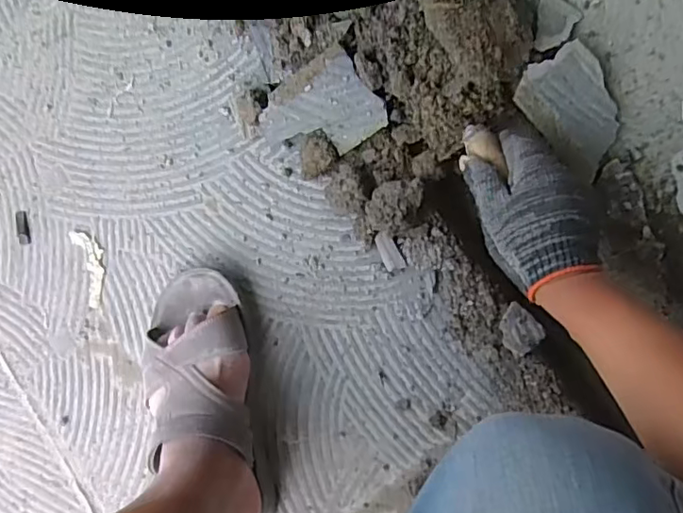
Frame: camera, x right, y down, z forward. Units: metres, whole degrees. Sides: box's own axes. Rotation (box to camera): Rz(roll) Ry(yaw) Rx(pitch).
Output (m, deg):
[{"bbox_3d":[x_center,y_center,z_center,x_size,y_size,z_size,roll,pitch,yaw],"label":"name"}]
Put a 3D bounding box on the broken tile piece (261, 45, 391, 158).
[{"bbox_3d":[-0.020,-0.133,0.548,0.107,0.008,0.085,-33,100,19],"label":"broken tile piece"}]

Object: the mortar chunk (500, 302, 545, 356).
[{"bbox_3d":[0.164,0.068,0.538,0.038,0.020,0.036,44,97,4],"label":"mortar chunk"}]

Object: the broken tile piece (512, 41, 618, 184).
[{"bbox_3d":[0.208,-0.133,0.510,0.107,0.006,0.077,42,88,-15],"label":"broken tile piece"}]

